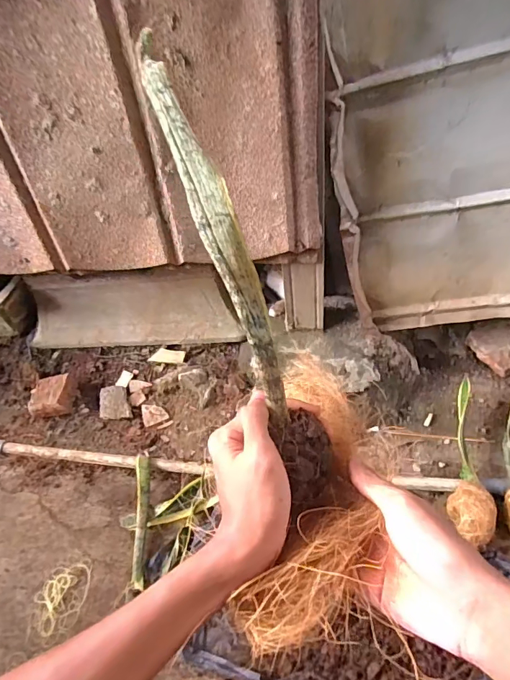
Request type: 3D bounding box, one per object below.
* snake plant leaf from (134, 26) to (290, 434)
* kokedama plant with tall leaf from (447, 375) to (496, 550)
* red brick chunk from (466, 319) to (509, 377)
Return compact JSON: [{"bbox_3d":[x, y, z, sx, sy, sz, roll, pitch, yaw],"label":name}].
[{"bbox_3d":[-0.022,-0.066,0.279,0.022,0.252,0.024,-23,9,-15],"label":"snake plant leaf"},{"bbox_3d":[0.370,0.209,0.766,0.059,0.068,0.299,6,49,14],"label":"kokedama plant with tall leaf"},{"bbox_3d":[0.535,0.010,0.941,0.115,0.038,0.120,-8,62,16],"label":"red brick chunk"}]

